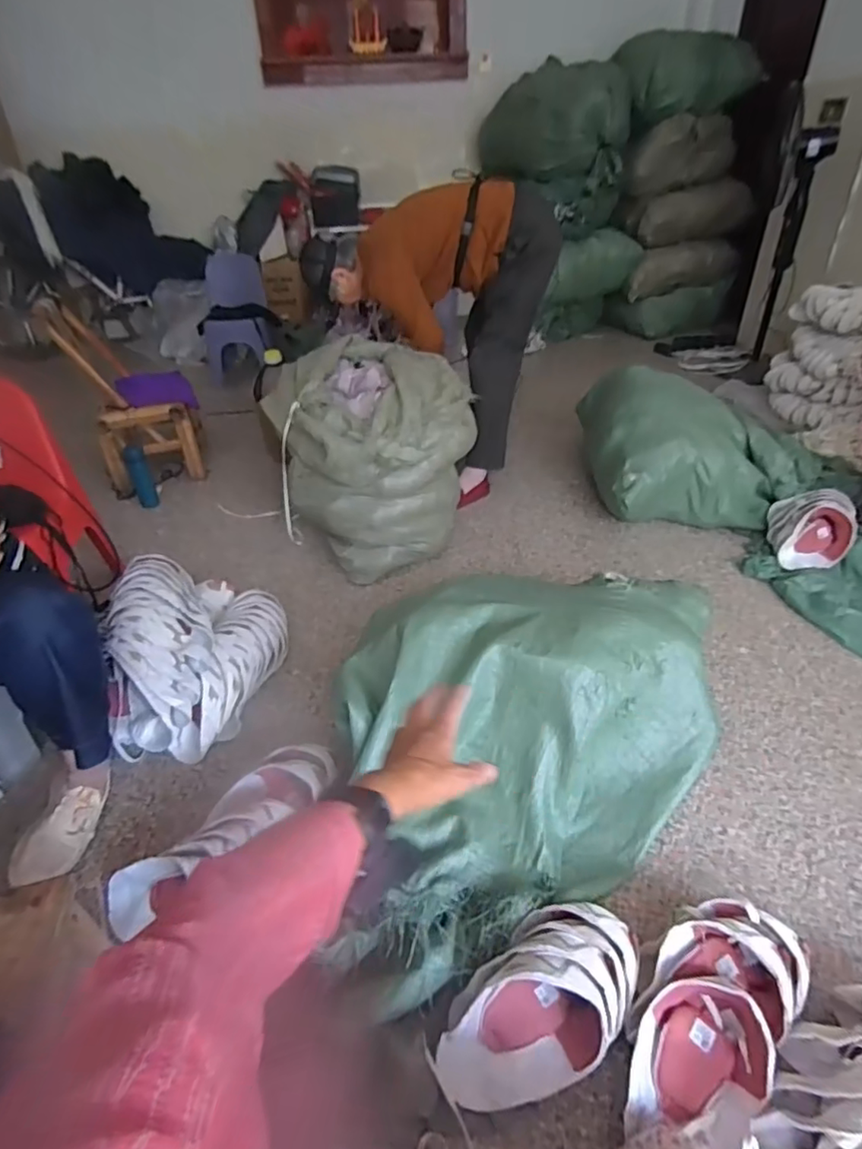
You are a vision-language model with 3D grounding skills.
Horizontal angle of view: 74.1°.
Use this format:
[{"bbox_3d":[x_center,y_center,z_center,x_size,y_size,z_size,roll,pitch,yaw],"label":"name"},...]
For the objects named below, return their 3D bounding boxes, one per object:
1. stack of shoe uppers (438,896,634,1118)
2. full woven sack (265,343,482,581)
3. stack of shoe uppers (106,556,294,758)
[{"bbox_3d":[0.147,0.547,0.731,0.275,0.101,0.152,-29,43,-32],"label":"stack of shoe uppers"},{"bbox_3d":[-0.175,-0.359,1.721,0.547,0.472,0.612,-15,38,-17],"label":"full woven sack"},{"bbox_3d":[-0.493,0.136,1.220,0.314,0.241,0.397,-4,36,-2],"label":"stack of shoe uppers"}]

